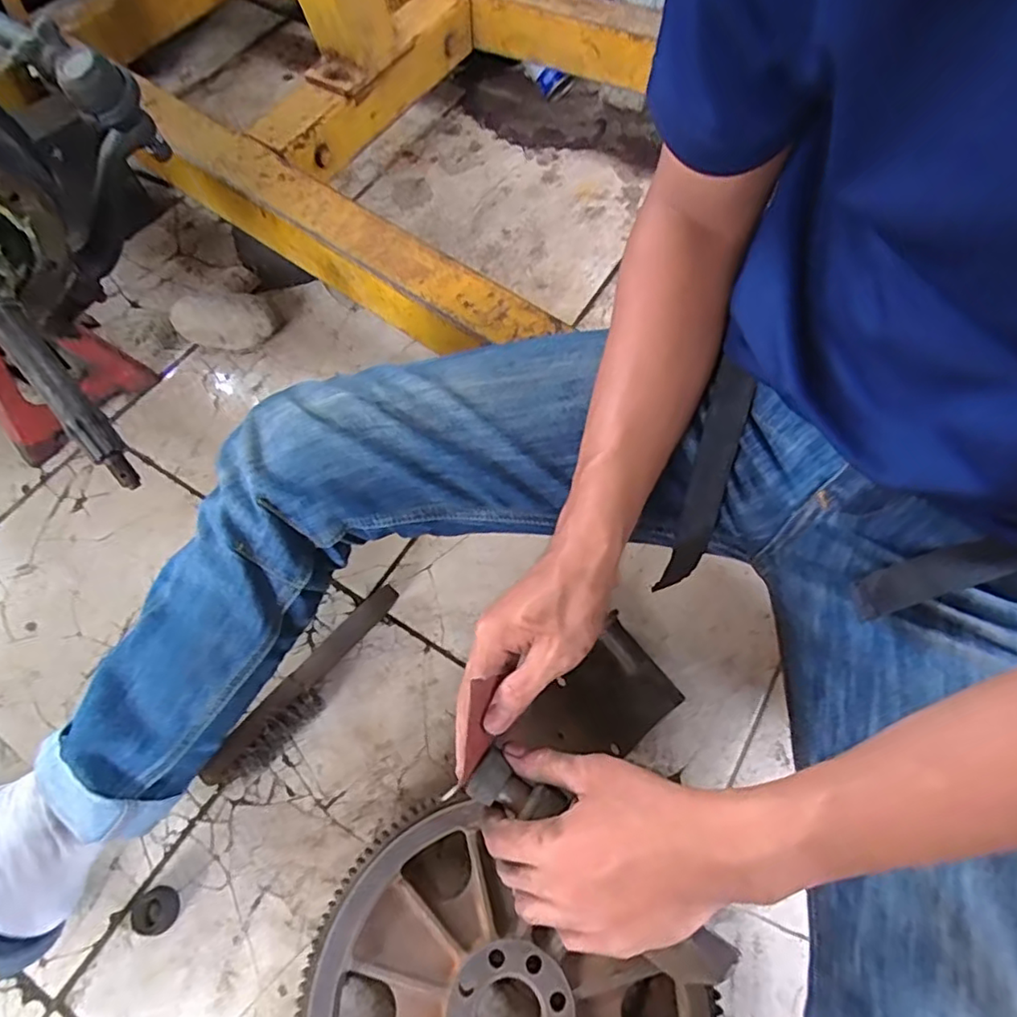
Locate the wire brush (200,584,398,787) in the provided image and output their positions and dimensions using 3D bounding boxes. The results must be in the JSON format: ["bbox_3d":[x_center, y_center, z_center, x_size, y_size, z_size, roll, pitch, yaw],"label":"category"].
[{"bbox_3d":[-0.192,0.171,0.587,0.040,0.034,0.233,36,68,15],"label":"wire brush"}]

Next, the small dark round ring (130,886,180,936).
[{"bbox_3d":[-0.302,0.343,0.512,0.035,0.013,0.033,1,64,-1],"label":"small dark round ring"}]

